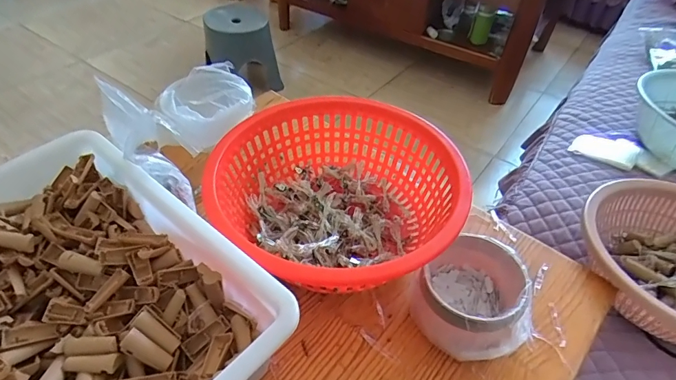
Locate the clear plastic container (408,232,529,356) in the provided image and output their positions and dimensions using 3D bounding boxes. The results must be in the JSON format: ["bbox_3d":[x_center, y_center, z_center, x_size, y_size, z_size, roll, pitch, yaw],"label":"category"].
[{"bbox_3d":[0.153,0.127,0.496,0.114,0.091,0.121,2,44,-2],"label":"clear plastic container"}]

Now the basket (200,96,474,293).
[{"bbox_3d":[-0.003,0.011,0.570,0.312,0.114,0.305,2,44,-2],"label":"basket"}]

